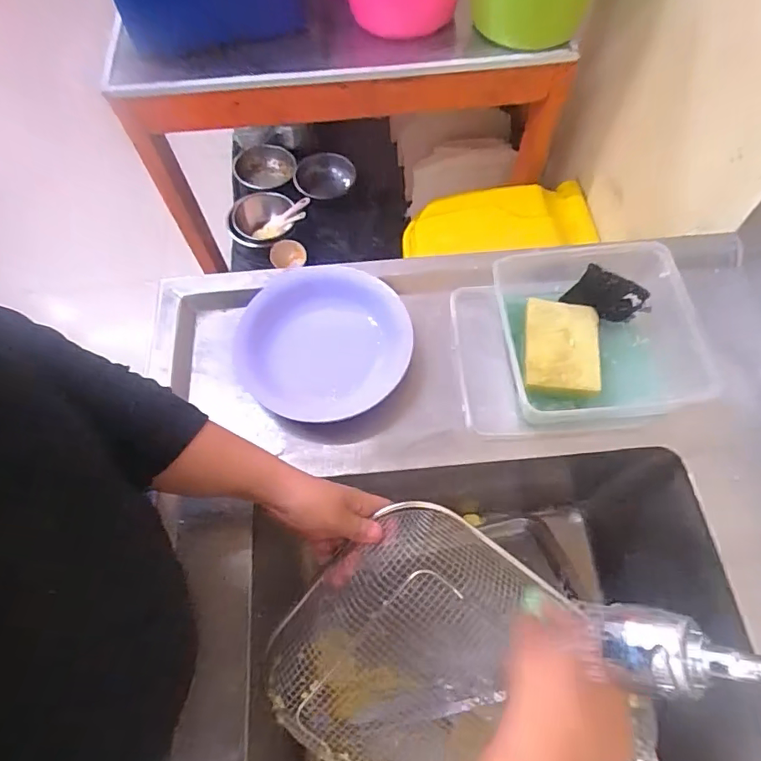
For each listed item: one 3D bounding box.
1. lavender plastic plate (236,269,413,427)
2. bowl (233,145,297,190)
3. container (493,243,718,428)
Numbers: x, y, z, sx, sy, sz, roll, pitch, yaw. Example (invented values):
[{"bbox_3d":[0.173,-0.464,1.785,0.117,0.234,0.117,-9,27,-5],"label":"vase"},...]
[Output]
[{"bbox_3d":[-0.070,-0.042,0.575,0.199,0.042,0.188,-1,63,2],"label":"lavender plastic plate"},{"bbox_3d":[-0.365,-0.675,1.600,0.190,0.062,0.175,-1,63,2],"label":"bowl"},{"bbox_3d":[0.238,-0.052,0.555,0.213,0.064,0.215,1,63,3],"label":"container"}]

